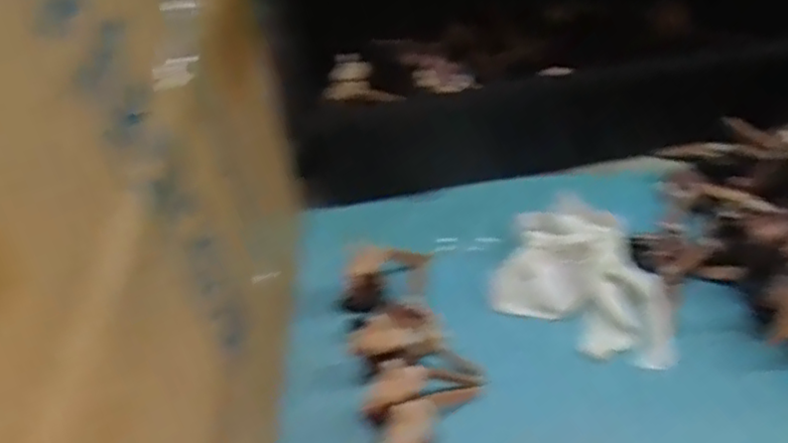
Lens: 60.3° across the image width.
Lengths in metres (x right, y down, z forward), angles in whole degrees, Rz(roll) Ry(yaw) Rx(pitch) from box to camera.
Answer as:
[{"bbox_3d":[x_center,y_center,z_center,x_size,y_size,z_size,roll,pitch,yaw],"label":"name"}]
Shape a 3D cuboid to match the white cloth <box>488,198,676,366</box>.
[{"bbox_3d":[0.135,0.035,0.447,0.118,0.038,0.099,23,52,28],"label":"white cloth"}]

